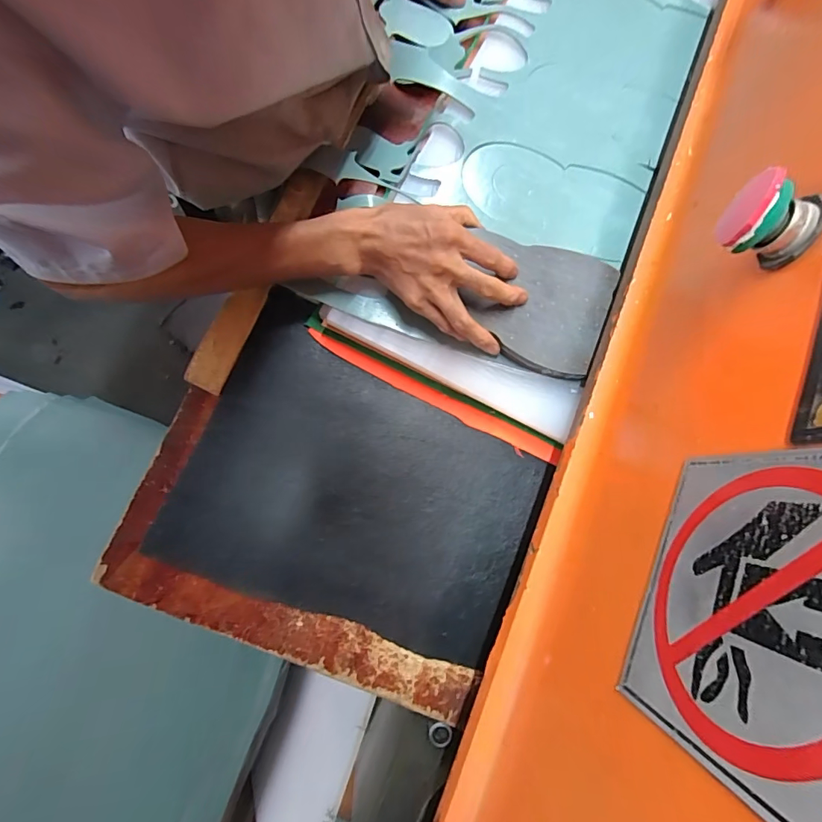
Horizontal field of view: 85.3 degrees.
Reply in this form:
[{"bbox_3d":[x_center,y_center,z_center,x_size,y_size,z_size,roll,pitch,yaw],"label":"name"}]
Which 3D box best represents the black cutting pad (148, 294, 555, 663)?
[{"bbox_3d":[-0.047,0.072,0.452,0.340,0.031,0.267,22,79,3],"label":"black cutting pad"}]

